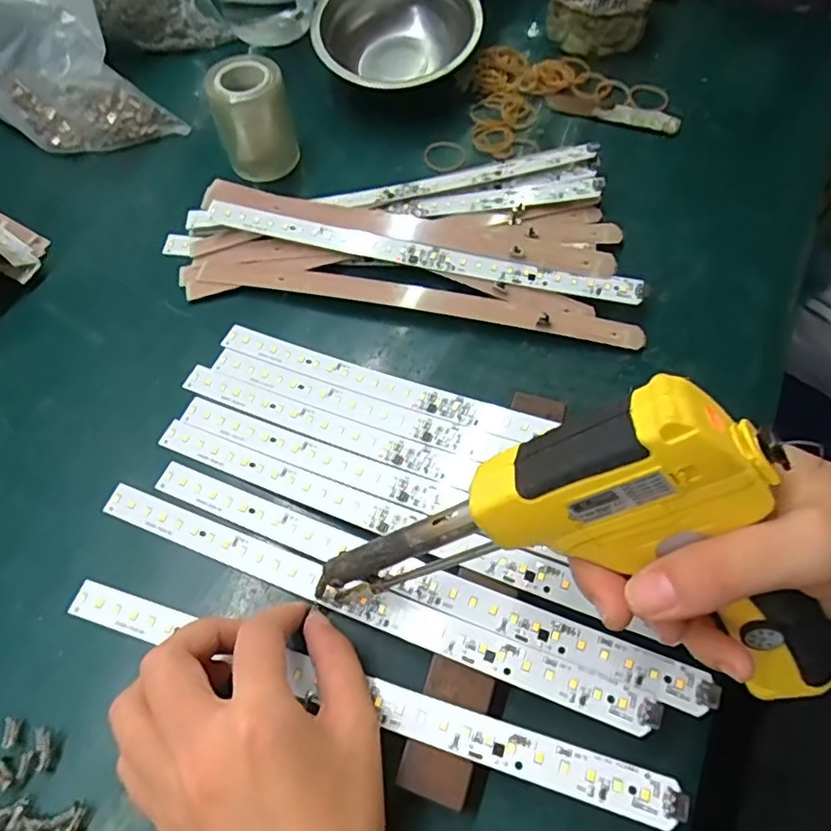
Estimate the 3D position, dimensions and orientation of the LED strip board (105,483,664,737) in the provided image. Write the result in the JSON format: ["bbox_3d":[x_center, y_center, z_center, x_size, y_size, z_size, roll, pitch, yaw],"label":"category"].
[{"bbox_3d":[-0.034,0.084,0.283,0.280,0.010,0.018,16,63,19],"label":"LED strip board"}]

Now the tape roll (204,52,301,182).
[{"bbox_3d":[-0.113,-0.206,0.419,0.051,0.066,0.051,-1,61,2],"label":"tape roll"}]

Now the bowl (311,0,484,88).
[{"bbox_3d":[-0.013,-0.290,0.471,0.128,0.059,0.123,-2,61,2],"label":"bowl"}]

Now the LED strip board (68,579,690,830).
[{"bbox_3d":[-0.035,0.119,0.262,0.283,0.009,0.017,11,62,17],"label":"LED strip board"}]

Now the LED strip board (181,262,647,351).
[{"bbox_3d":[-0.009,-0.073,0.375,0.294,0.007,0.019,10,74,8],"label":"LED strip board"}]

